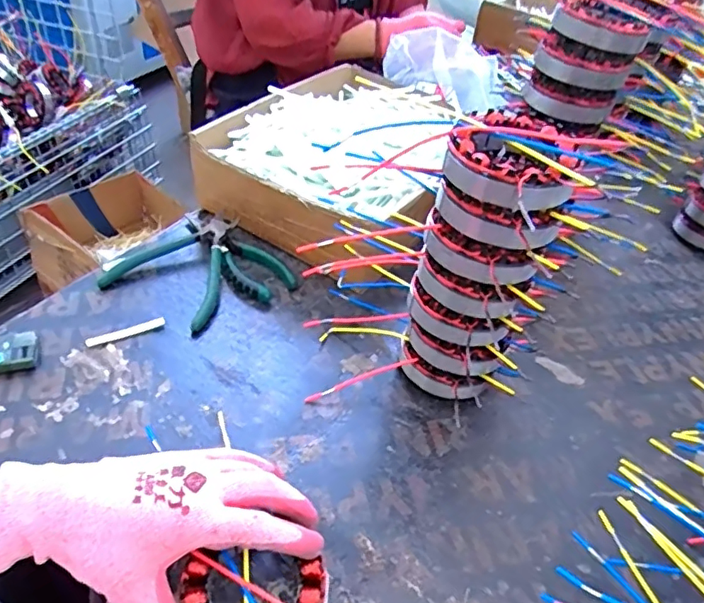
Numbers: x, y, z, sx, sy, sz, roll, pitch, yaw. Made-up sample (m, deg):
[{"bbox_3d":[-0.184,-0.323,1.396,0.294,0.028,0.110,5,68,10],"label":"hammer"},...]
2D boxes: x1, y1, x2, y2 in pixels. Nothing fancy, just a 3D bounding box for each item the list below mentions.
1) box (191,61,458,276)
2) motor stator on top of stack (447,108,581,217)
[{"bbox_3d":[-0.008,-0.168,0.669,0.226,0.104,0.301,26,46,19],"label":"box"},{"bbox_3d":[0.102,-0.089,0.359,0.069,0.044,0.074,4,43,-4],"label":"motor stator on top of stack"}]

